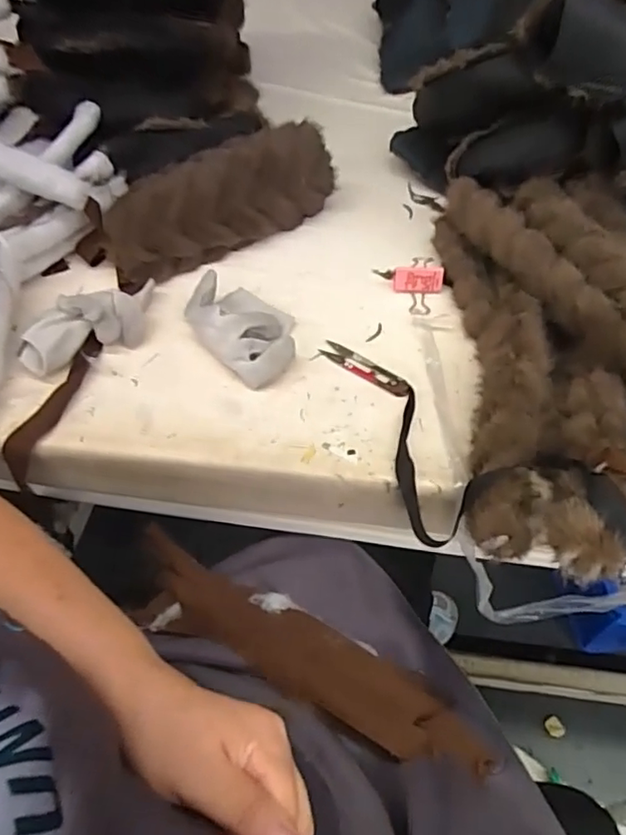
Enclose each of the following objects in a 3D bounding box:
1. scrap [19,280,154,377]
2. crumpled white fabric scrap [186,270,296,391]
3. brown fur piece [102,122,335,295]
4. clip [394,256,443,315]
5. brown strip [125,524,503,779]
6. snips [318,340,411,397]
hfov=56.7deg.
[{"bbox_3d":[-0.224,-0.095,0.584,0.142,0.034,0.057,-28,55,-19],"label":"scrap"},{"bbox_3d":[-0.071,-0.094,0.577,0.135,0.038,0.093,31,59,24],"label":"crumpled white fabric scrap"},{"bbox_3d":[-0.116,-0.260,0.688,0.286,0.080,0.117,-32,57,-21],"label":"brown fur piece"},{"bbox_3d":[0.110,-0.144,0.611,0.051,0.043,0.050,9,52,9],"label":"clip"},{"bbox_3d":[0.005,0.223,0.529,0.364,0.062,0.078,30,55,-5],"label":"brown strip"},{"bbox_3d":[0.050,-0.048,0.561,0.102,0.006,0.024,34,60,26],"label":"snips"}]

